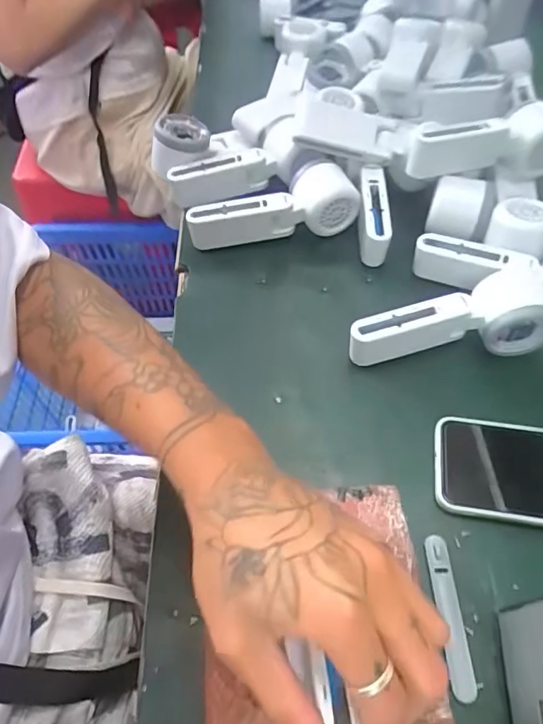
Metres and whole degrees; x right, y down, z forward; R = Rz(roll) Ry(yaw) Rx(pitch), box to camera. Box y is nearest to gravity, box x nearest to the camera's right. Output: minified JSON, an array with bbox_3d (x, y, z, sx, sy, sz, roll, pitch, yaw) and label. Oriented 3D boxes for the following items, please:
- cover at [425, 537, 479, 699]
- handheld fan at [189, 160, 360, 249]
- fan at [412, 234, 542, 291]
[{"bbox_3d":[0.115,0.162,0.321,0.017,0.009,0.093,-2,57,0],"label":"cover"},{"bbox_3d":[-0.001,-0.146,0.487,0.156,0.055,0.052,-13,57,-7],"label":"handheld fan"},{"bbox_3d":[0.211,-0.078,0.438,0.168,0.044,0.051,15,58,10],"label":"fan"}]

